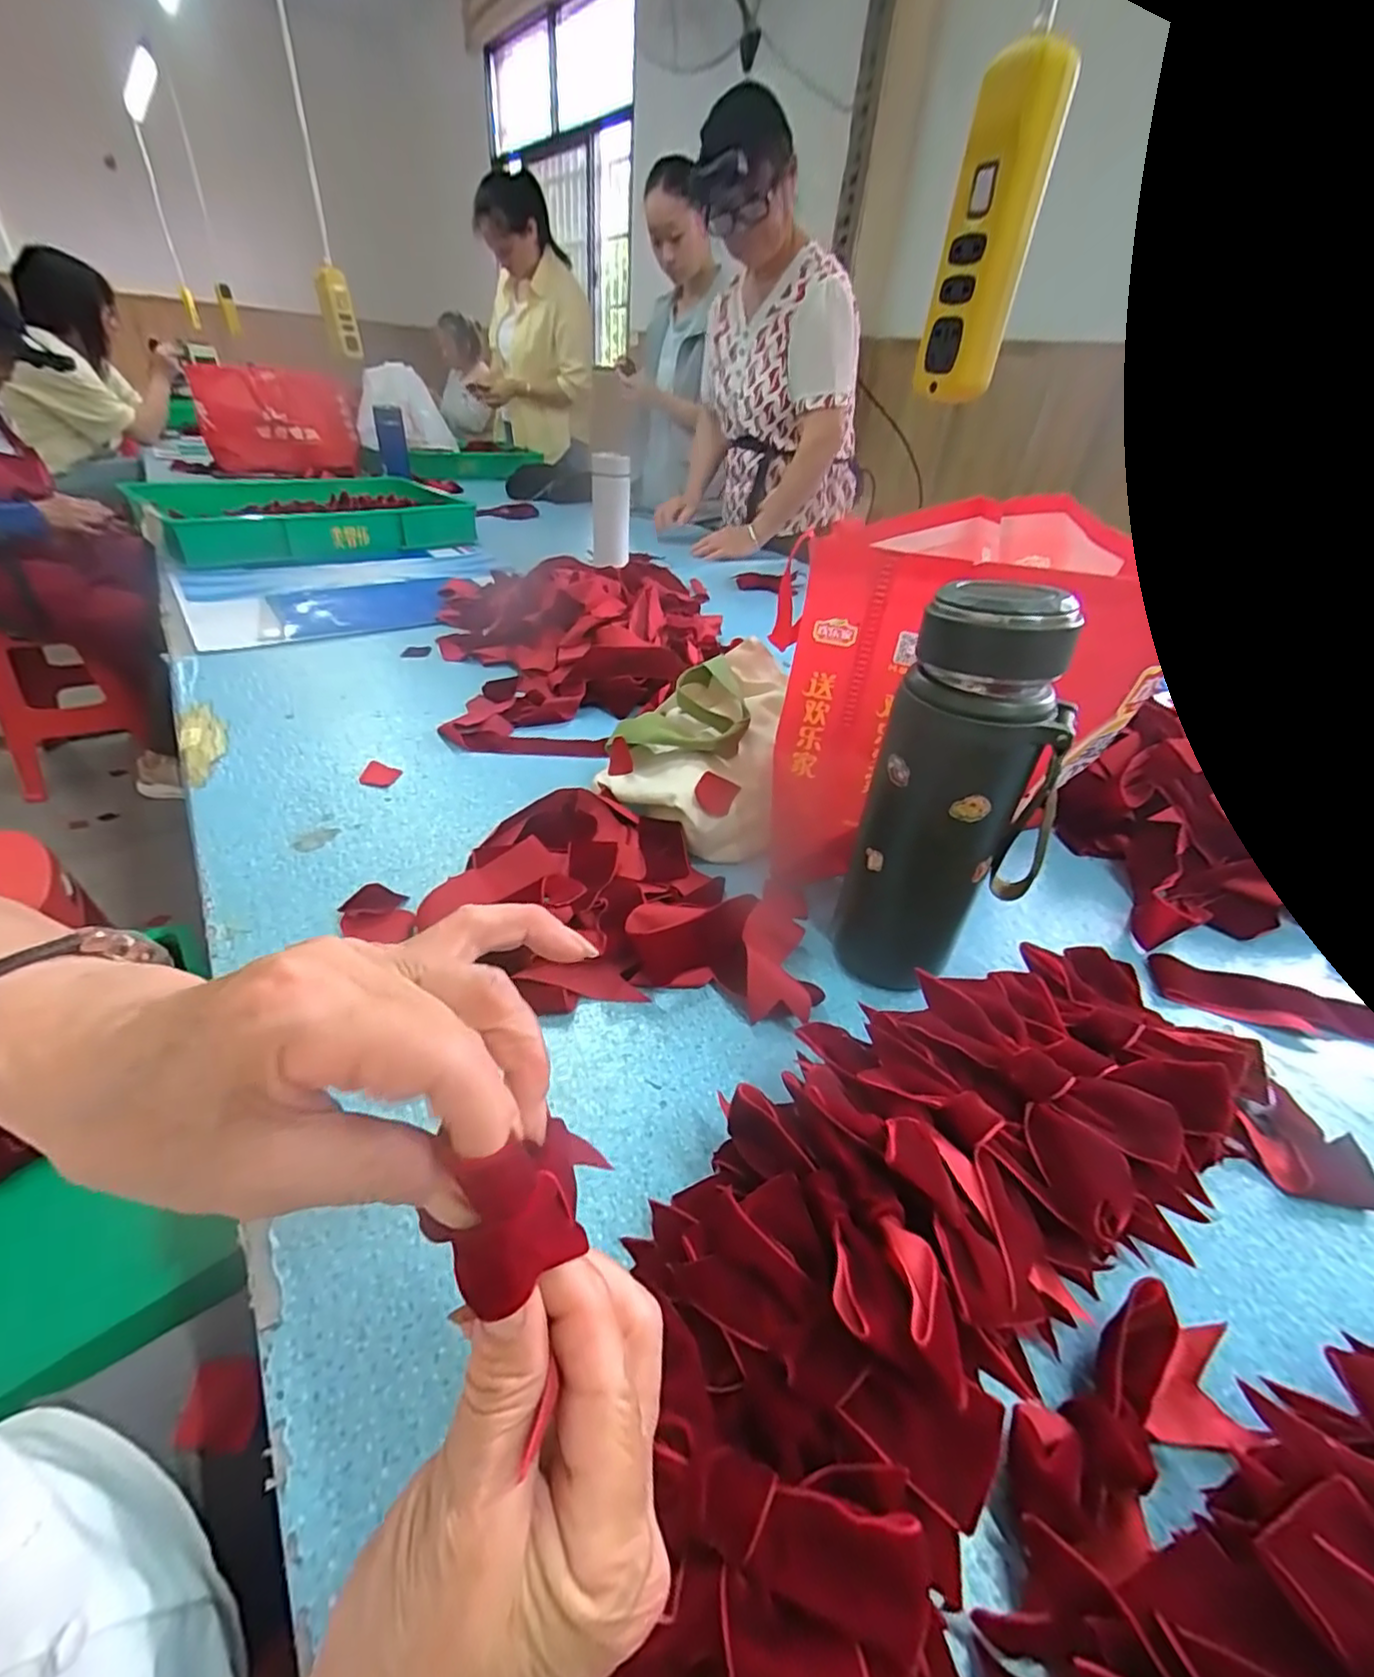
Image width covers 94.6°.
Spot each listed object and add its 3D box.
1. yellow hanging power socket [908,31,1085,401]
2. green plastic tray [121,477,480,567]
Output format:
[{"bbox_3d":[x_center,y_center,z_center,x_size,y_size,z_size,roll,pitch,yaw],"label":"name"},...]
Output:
[{"bbox_3d":[0.205,-0.406,0.442,0.058,0.159,0.036,13,36,11],"label":"yellow hanging power socket"},{"bbox_3d":[-0.767,-0.657,1.284,0.558,0.081,0.443,-27,47,-37],"label":"green plastic tray"}]

